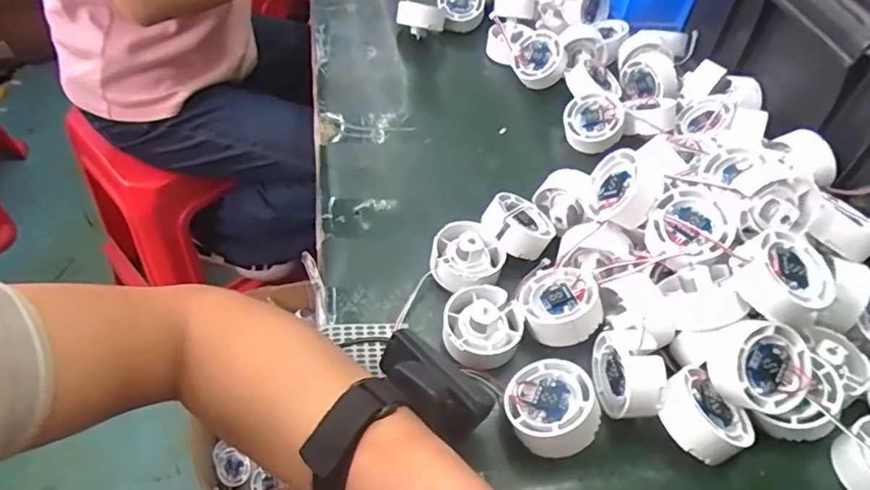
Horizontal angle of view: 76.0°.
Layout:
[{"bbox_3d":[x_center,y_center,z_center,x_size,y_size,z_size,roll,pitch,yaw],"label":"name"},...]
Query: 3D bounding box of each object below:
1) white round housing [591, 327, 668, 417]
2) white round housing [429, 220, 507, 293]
[{"bbox_3d":[0.122,0.083,0.356,0.026,0.053,0.053,-4,51,-8],"label":"white round housing"},{"bbox_3d":[0.025,0.010,0.427,0.053,0.035,0.054,2,50,-3],"label":"white round housing"}]

